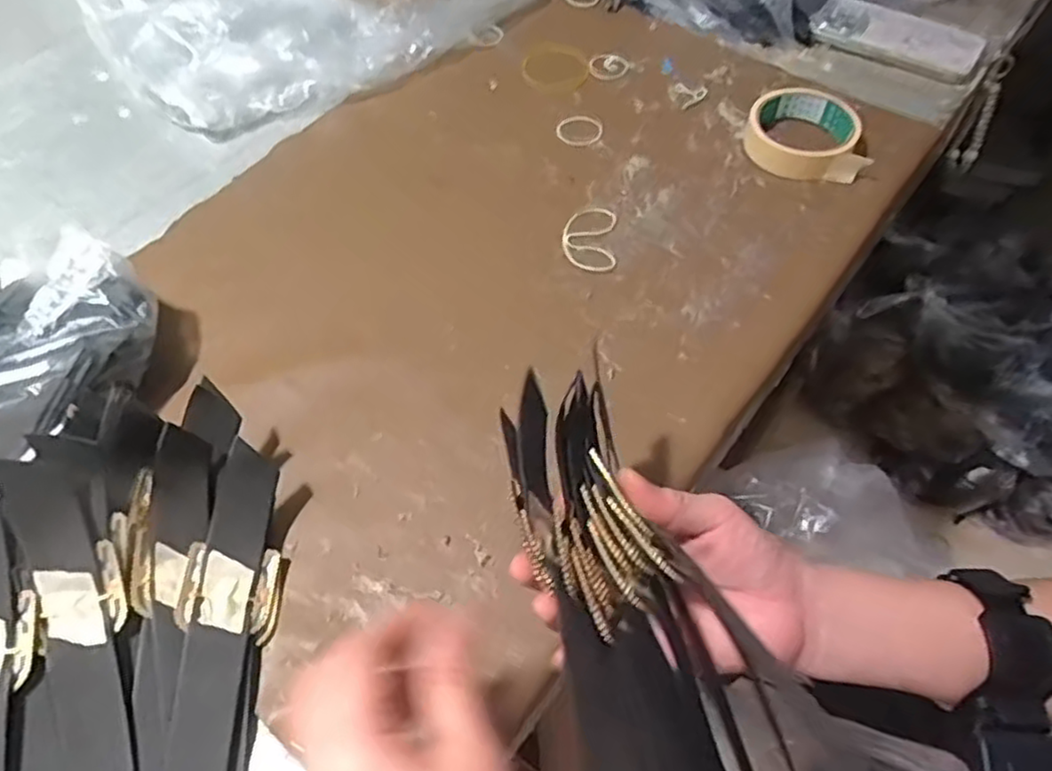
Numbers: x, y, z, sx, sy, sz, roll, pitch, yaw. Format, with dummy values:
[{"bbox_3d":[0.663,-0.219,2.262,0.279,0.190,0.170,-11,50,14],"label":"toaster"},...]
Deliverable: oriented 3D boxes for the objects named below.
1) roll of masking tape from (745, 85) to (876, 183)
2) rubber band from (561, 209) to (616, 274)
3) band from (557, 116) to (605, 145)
[{"bbox_3d":[0.239,-0.219,0.596,0.094,0.033,0.094,-1,56,1],"label":"roll of masking tape"},{"bbox_3d":[0.051,-0.119,0.555,0.042,0.004,0.071,3,56,4],"label":"rubber band"},{"bbox_3d":[0.050,-0.235,0.633,0.043,0.005,0.041,0,56,2],"label":"band"}]

